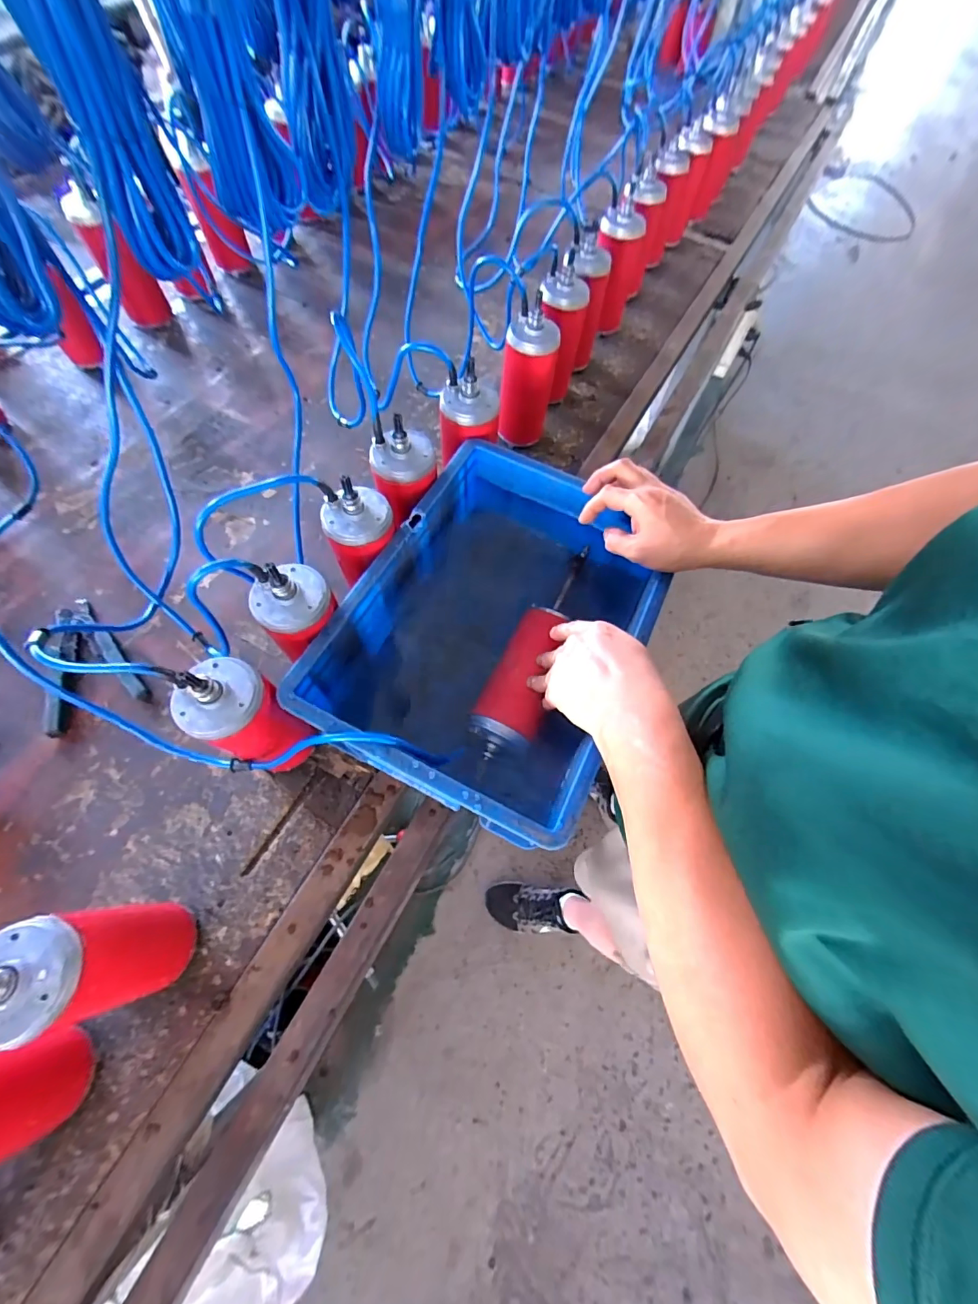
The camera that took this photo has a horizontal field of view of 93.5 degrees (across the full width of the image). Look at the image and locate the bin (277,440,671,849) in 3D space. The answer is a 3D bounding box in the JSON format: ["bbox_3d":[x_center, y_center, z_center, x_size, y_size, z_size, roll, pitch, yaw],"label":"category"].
[{"bbox_3d":[0.011,-0.026,0.538,0.293,0.130,0.396,25,66,8],"label":"bin"}]

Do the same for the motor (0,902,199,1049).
[{"bbox_3d":[-0.317,0.250,0.380,0.076,0.196,0.078,-7,65,-7],"label":"motor"}]

